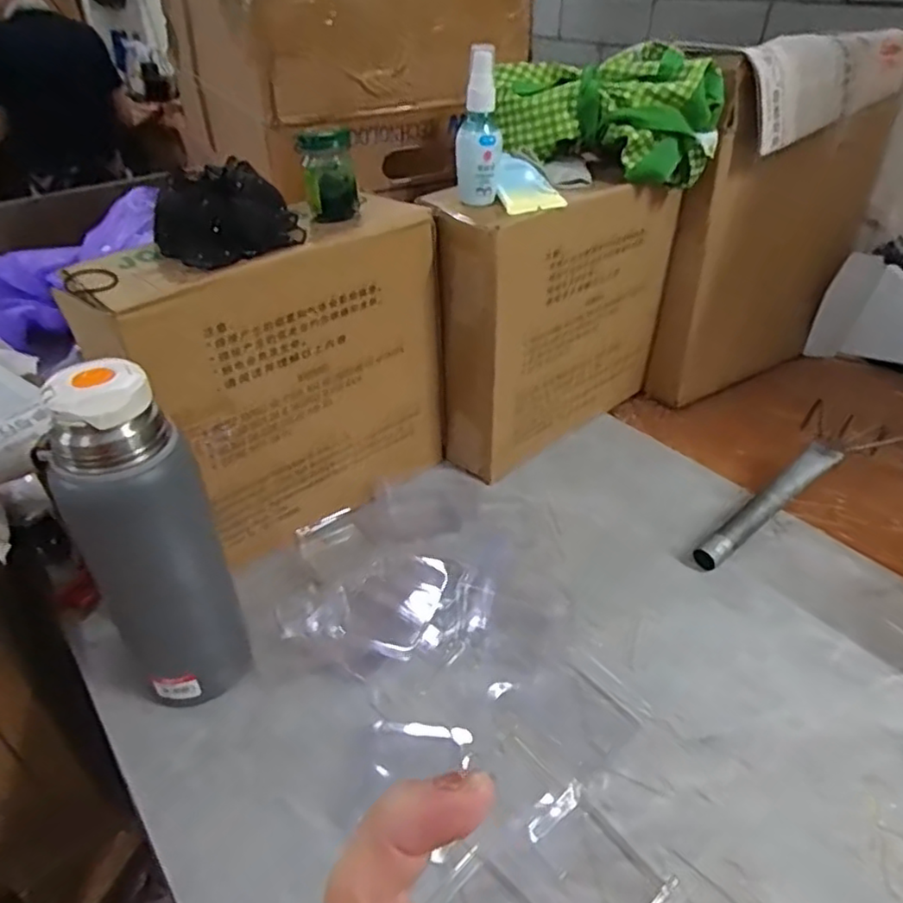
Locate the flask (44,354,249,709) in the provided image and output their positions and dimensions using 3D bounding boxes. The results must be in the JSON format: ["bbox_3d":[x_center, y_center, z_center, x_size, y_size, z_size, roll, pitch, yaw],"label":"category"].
[{"bbox_3d":[-0.198,0.068,0.444,0.072,0.260,0.071,25,43,28],"label":"flask"}]

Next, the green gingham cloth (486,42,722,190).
[{"bbox_3d":[0.145,-0.322,0.636,0.212,0.094,0.097,14,39,18],"label":"green gingham cloth"}]

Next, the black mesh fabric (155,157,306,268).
[{"bbox_3d":[-0.171,-0.182,0.503,0.099,0.056,0.076,-15,39,-18],"label":"black mesh fabric"}]

